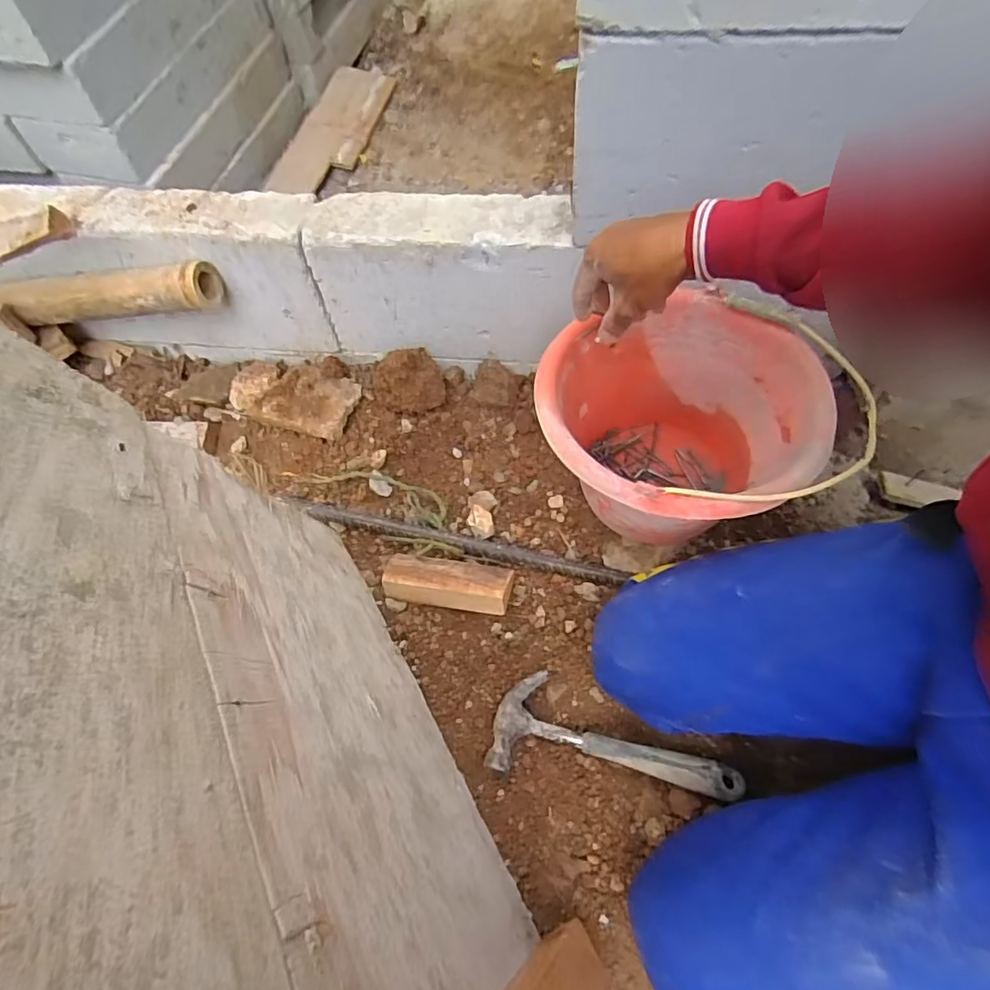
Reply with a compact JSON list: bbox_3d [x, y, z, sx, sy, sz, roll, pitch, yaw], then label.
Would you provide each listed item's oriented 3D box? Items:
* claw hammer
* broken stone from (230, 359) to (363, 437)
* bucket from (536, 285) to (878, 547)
[{"bbox_3d":[0.123,0.245,0.586,0.248,0.025,0.099,5,61,5],"label":"claw hammer"},{"bbox_3d":[-0.299,-0.151,0.843,0.185,0.030,0.110,17,63,12],"label":"broken stone"},{"bbox_3d":[0.205,-0.054,0.642,0.274,0.219,0.258,-1,61,2],"label":"bucket"}]

